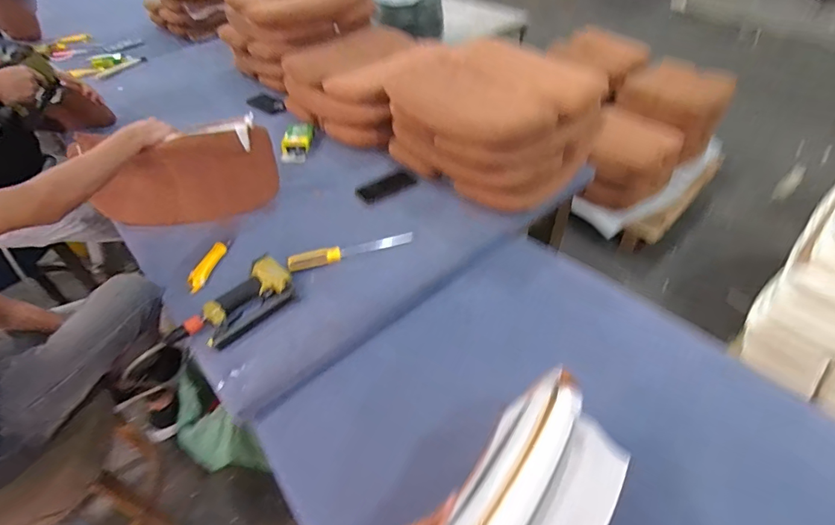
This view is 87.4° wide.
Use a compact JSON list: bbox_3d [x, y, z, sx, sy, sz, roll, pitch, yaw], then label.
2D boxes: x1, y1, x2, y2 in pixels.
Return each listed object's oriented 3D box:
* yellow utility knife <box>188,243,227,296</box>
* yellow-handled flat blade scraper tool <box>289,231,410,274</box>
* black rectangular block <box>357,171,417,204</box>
[{"bbox_3d":[-0.462,0.007,0.958,0.037,0.017,0.135,7,46,10],"label":"yellow utility knife"},{"bbox_3d":[-0.142,-0.031,0.965,0.278,0.021,0.044,-18,47,-15],"label":"yellow-handled flat blade scraper tool"},{"bbox_3d":[-0.078,-0.202,1.148,0.163,0.007,0.070,-30,51,-24],"label":"black rectangular block"}]

